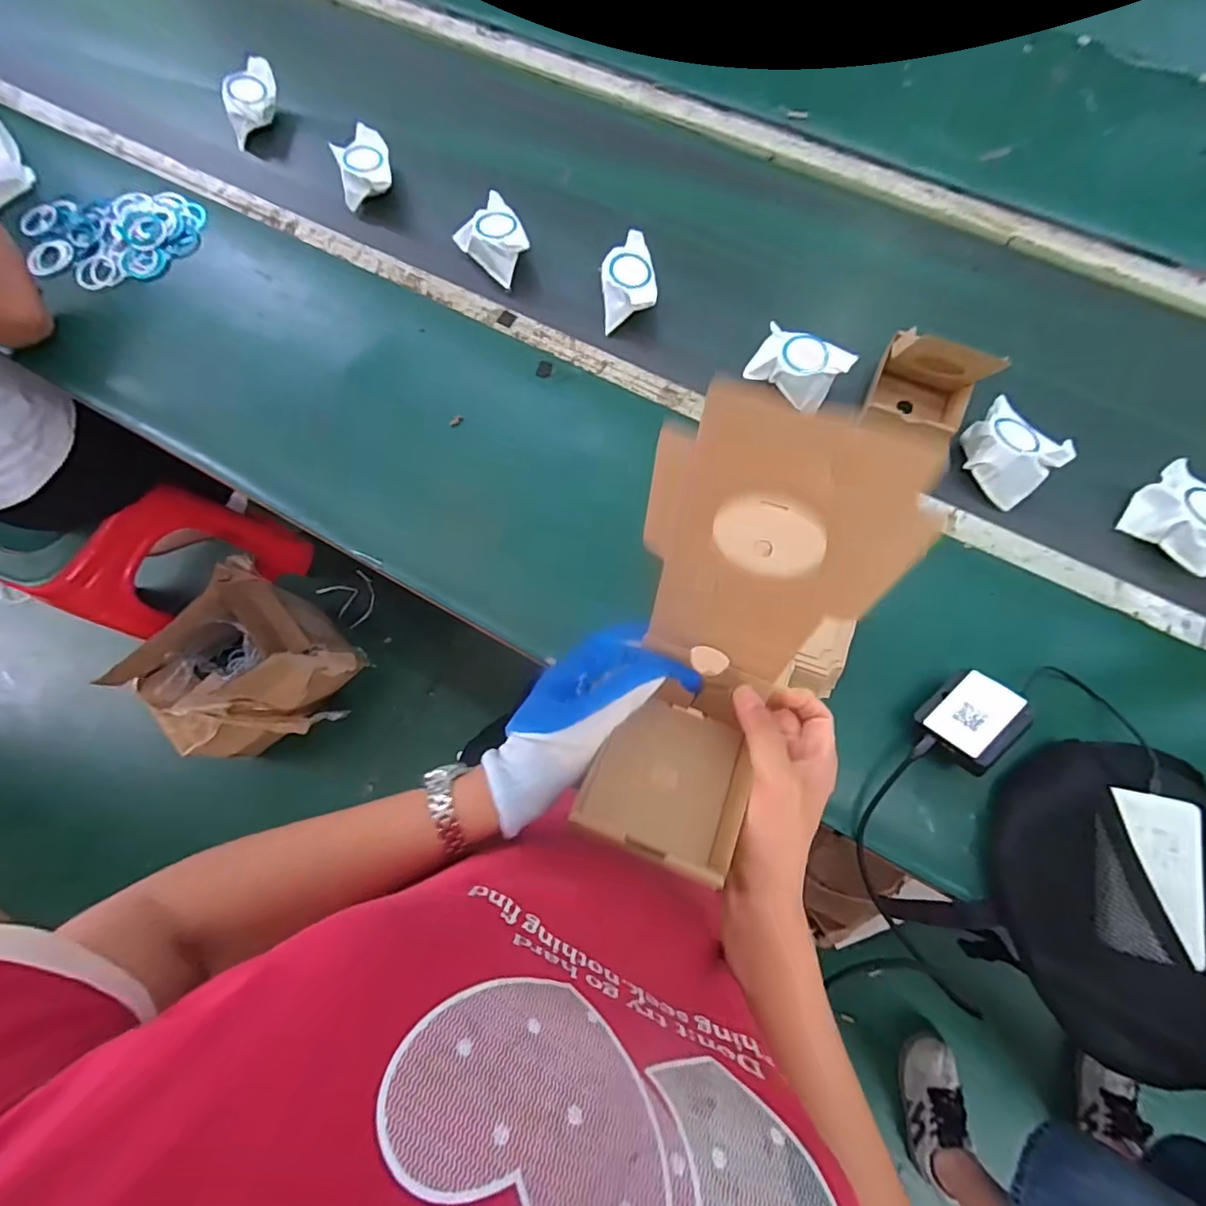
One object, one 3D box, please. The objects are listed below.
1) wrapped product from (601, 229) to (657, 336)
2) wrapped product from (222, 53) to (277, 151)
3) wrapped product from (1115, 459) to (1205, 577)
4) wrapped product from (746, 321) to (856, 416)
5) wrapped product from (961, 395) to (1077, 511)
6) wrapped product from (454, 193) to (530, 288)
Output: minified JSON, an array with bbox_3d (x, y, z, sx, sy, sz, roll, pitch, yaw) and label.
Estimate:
[{"bbox_3d":[0.033,-0.417,0.702,0.066,0.048,0.099,-3,73,1],"label":"wrapped product"},{"bbox_3d":[-0.534,-0.771,0.828,0.065,0.050,0.112,8,73,4],"label":"wrapped product"},{"bbox_3d":[0.637,-0.091,0.587,0.074,0.038,0.102,-38,77,-7],"label":"wrapped product"},{"bbox_3d":[0.238,-0.288,0.660,0.103,0.037,0.070,36,77,12],"label":"wrapped product"},{"bbox_3d":[0.460,-0.171,0.615,0.073,0.044,0.098,-39,75,-10],"label":"wrapped product"},{"bbox_3d":[-0.141,-0.491,0.733,0.080,0.042,0.108,-41,76,-10],"label":"wrapped product"}]

